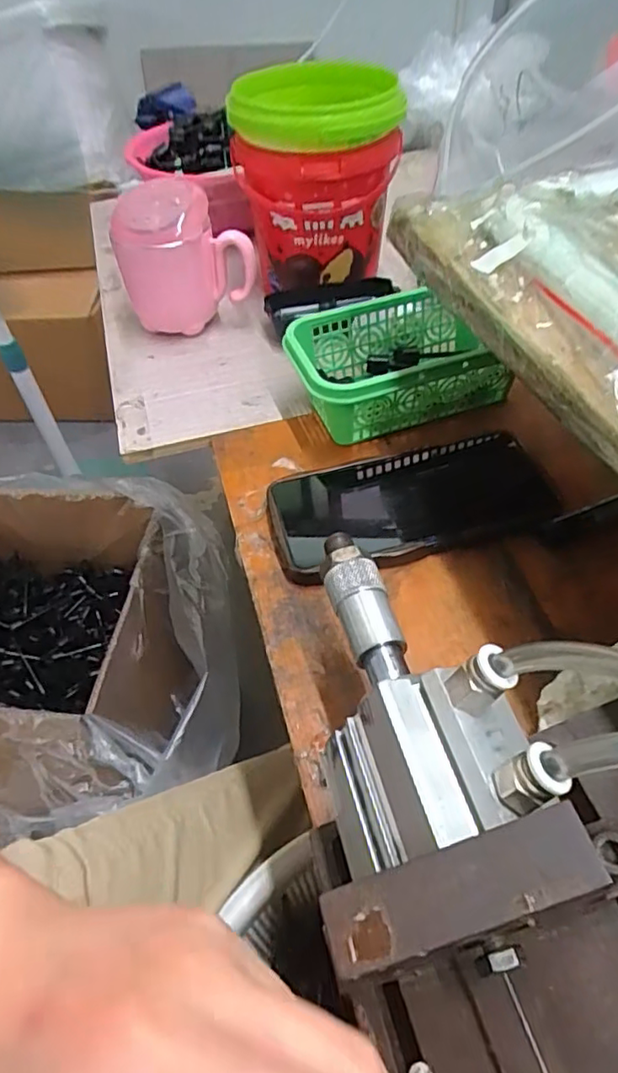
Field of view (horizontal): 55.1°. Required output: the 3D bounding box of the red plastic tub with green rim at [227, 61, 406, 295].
[{"bbox_3d":[0.007,-0.295,0.514,0.129,0.157,0.131,-3,49,1],"label":"red plastic tub with green rim"}]

